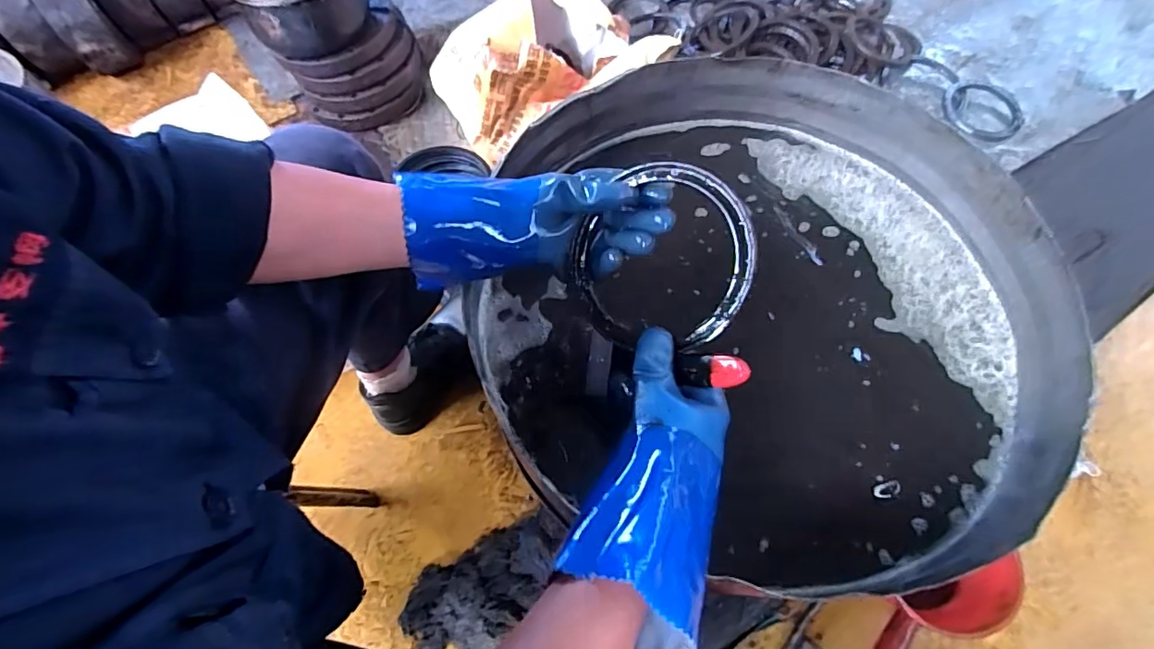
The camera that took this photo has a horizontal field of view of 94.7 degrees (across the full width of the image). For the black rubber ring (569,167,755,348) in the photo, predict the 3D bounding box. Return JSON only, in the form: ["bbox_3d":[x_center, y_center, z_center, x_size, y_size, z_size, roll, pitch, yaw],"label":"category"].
[{"bbox_3d":[0.065,-0.054,0.426,0.146,0.021,0.144,4,100,22],"label":"black rubber ring"}]

